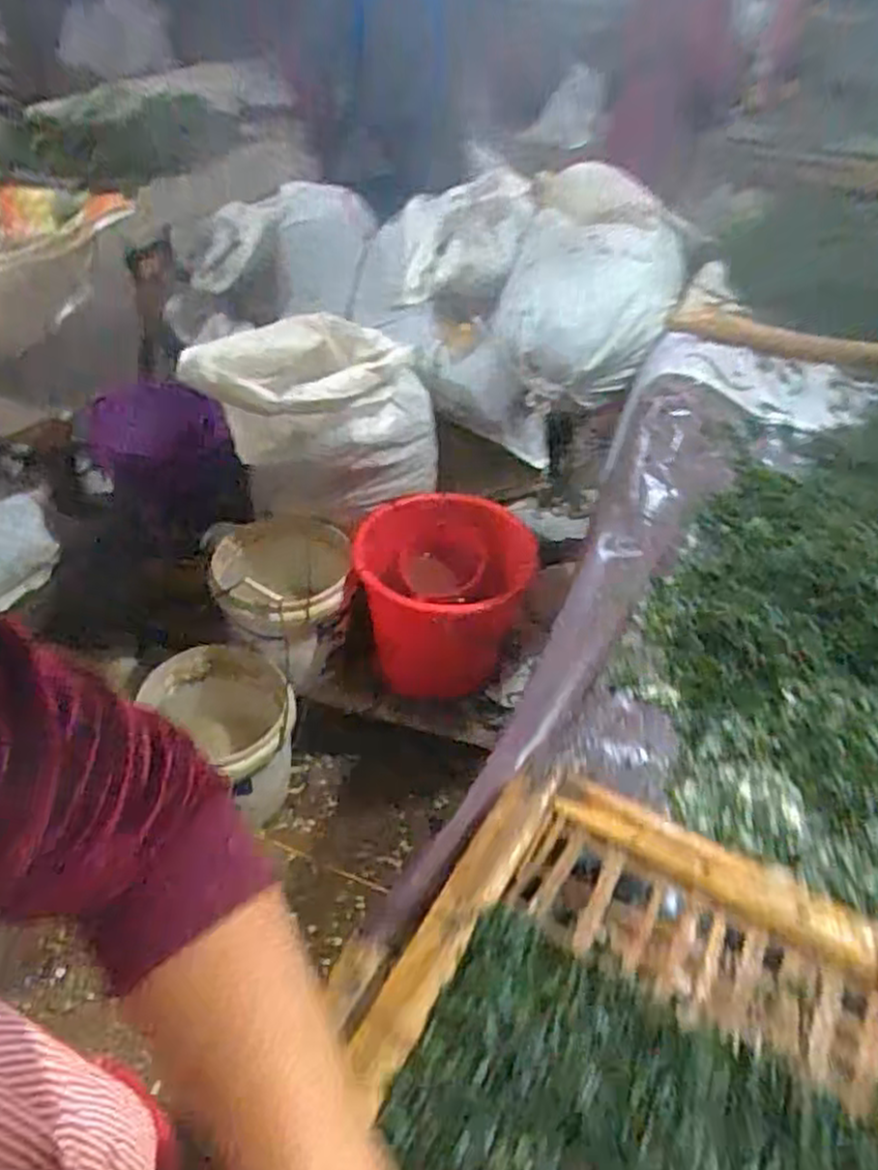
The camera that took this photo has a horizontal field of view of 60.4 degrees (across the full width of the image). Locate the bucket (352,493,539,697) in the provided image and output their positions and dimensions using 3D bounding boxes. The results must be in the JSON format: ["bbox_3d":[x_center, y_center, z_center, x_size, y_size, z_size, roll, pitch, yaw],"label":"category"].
[{"bbox_3d":[0.017,0.026,1.489,0.331,0.257,0.306,3,44,-2],"label":"bucket"}]

